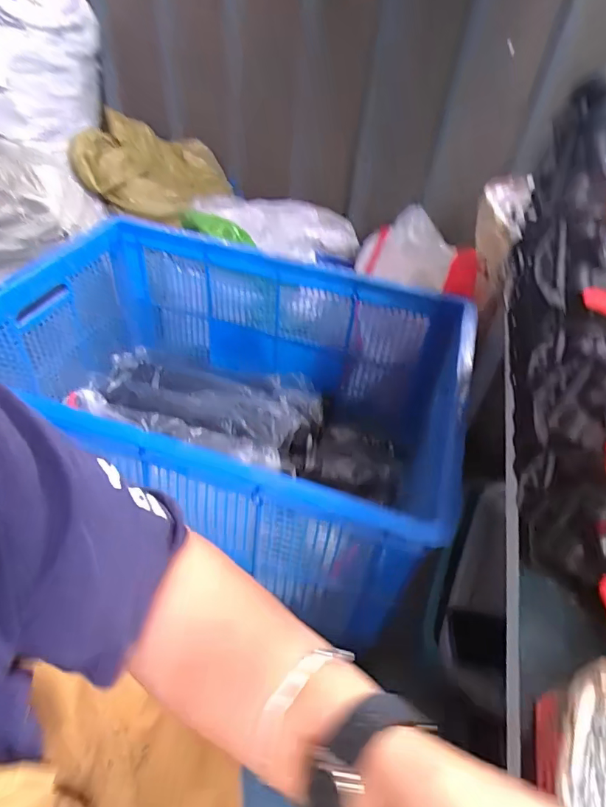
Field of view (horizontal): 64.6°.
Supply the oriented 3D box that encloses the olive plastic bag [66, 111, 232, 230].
[{"bbox_3d":[-0.435,-0.697,1.450,0.423,0.203,0.227,3,43,-3],"label":"olive plastic bag"}]

